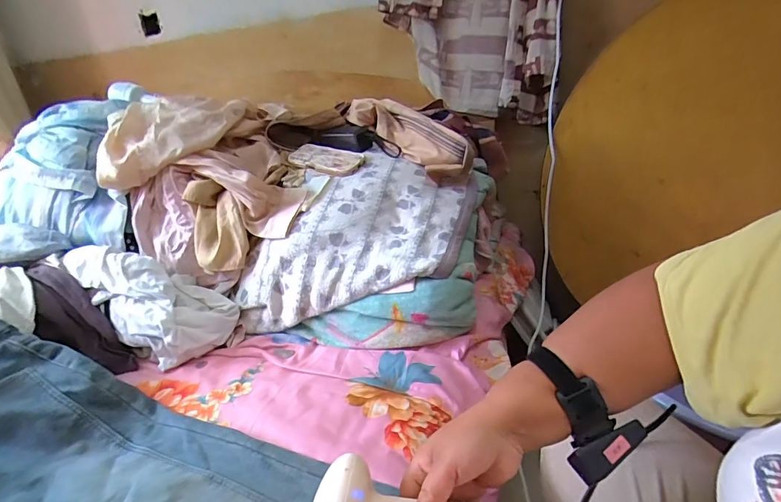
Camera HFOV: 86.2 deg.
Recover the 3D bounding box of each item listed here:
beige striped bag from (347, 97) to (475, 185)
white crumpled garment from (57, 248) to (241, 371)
[{"bbox_3d":[0.035,-0.256,0.896,0.103,0.091,0.345,-21,47,-33],"label":"beige striped bag"},{"bbox_3d":[-0.430,0.068,0.736,0.329,0.099,0.151,29,29,6],"label":"white crumpled garment"}]

